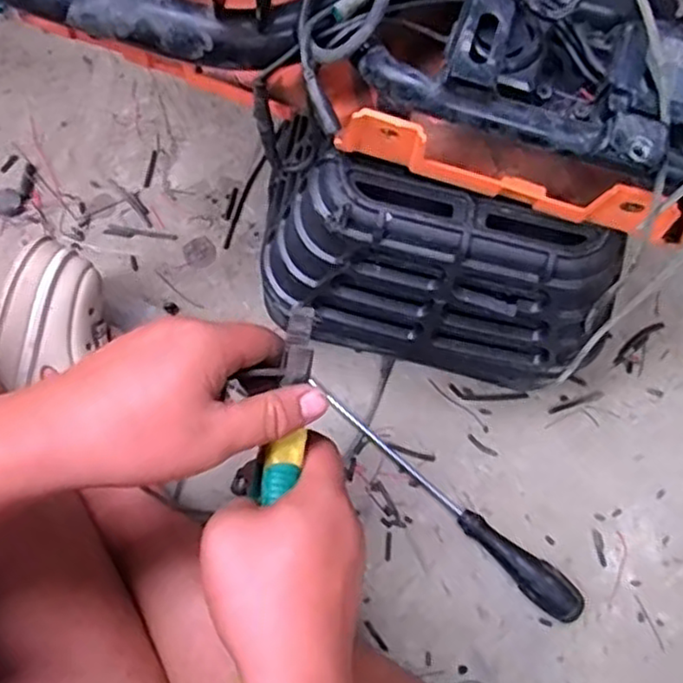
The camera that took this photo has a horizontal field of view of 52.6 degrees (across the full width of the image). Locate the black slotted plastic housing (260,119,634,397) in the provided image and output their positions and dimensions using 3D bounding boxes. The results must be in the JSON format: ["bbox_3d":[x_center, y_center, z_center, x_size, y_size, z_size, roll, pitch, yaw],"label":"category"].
[{"bbox_3d":[0.059,-0.040,0.497,0.250,0.172,0.095,19,77,3],"label":"black slotted plastic housing"}]

